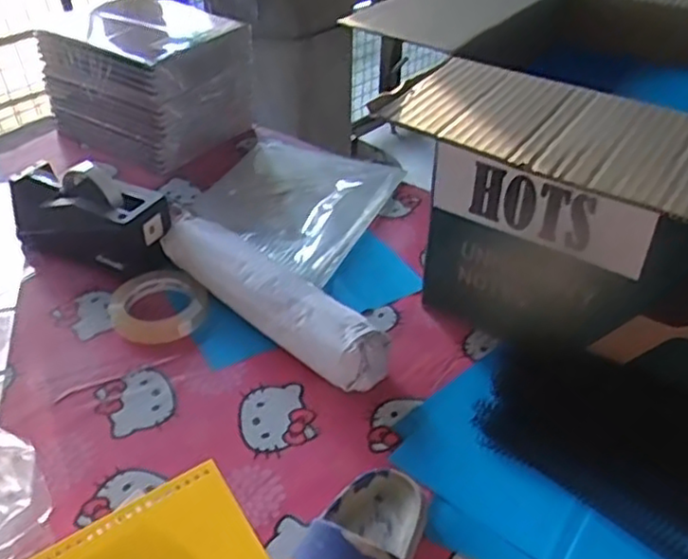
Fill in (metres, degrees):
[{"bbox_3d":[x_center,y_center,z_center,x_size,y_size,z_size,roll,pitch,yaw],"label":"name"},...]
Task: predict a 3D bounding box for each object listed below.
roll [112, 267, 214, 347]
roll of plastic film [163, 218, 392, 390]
[{"bbox_3d":[-0.205,0.028,0.775,0.105,0.019,0.105,0,37,0],"label":"roll"},{"bbox_3d":[-0.087,0.023,0.762,0.320,0.071,0.073,29,46,33],"label":"roll of plastic film"}]

